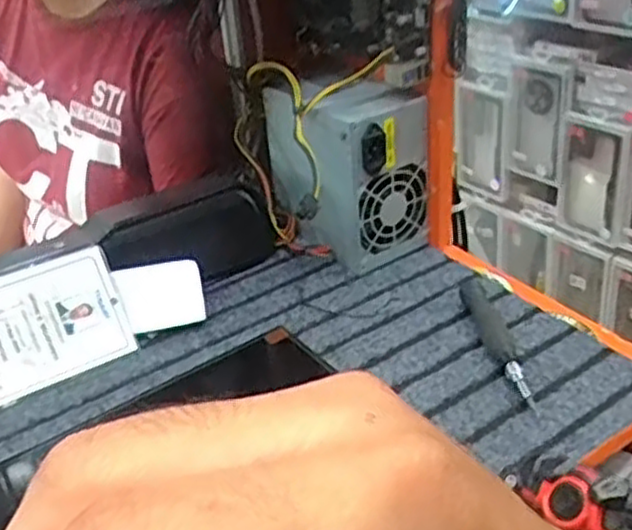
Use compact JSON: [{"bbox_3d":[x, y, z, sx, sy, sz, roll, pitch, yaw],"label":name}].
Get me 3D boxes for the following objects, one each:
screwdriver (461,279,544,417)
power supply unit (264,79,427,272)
[{"bbox_3d":[0.142,0.055,0.587,0.023,0.019,0.151,-9,32,-5],"label":"screwdriver"},{"bbox_3d":[0.025,-0.093,0.711,0.104,0.160,0.142,-21,35,-23],"label":"power supply unit"}]

